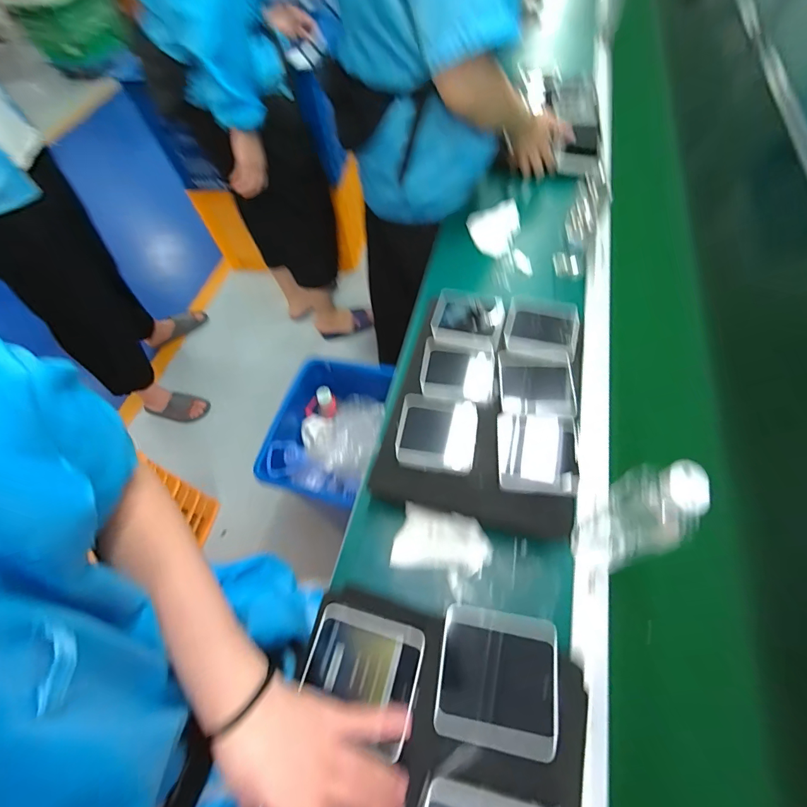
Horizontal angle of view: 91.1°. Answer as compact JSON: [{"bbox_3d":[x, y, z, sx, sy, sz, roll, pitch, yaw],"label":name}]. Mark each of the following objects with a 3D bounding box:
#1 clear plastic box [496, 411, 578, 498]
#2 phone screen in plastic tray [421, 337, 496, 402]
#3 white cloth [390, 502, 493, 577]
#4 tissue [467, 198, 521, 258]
[{"bbox_3d":[0.171,0.063,0.506,0.096,0.017,0.103,3,61,6],"label":"clear plastic box"},{"bbox_3d":[0.077,-0.050,0.568,0.100,0.016,0.101,3,61,6],"label":"phone screen in plastic tray"},{"bbox_3d":[0.051,0.182,0.518,0.123,0.014,0.077,10,62,9],"label":"white cloth"},{"bbox_3d":[0.183,-0.358,0.809,0.100,0.062,0.087,2,61,5],"label":"tissue"}]

